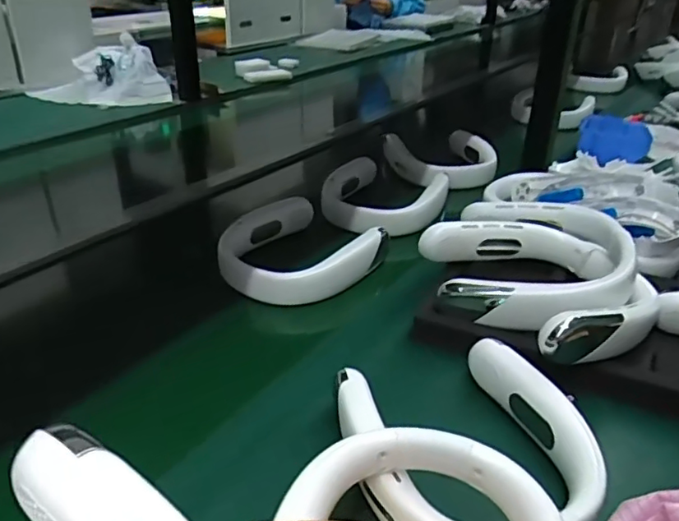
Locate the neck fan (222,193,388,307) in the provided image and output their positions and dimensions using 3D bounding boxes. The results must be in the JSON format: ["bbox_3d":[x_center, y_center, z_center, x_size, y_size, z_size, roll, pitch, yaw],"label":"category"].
[{"bbox_3d":[-0.056,-0.012,0.774,0.180,0.047,0.182,3,32,-2],"label":"neck fan"}]

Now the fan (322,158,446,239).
[{"bbox_3d":[0.060,-0.103,0.939,0.176,0.047,0.179,3,32,-2],"label":"fan"}]

